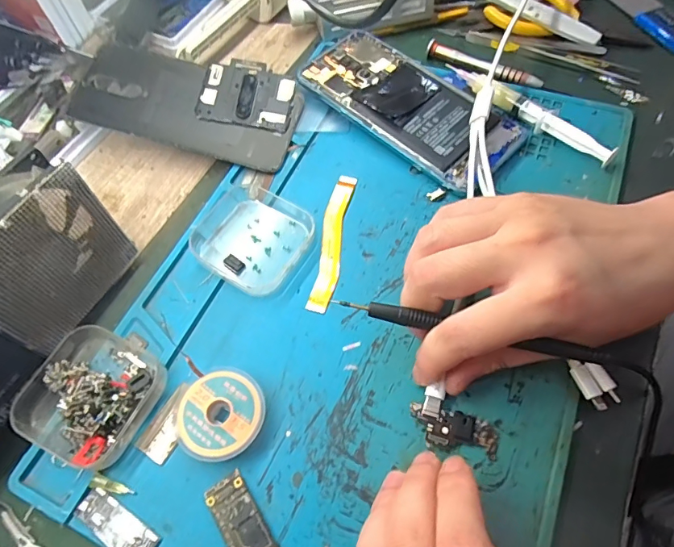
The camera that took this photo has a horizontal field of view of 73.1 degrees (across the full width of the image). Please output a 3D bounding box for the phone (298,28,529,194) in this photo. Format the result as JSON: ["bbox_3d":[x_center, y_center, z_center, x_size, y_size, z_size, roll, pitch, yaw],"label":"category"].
[{"bbox_3d":[0.046,-0.127,0.333,0.174,0.013,0.079,37,69,19],"label":"phone"}]

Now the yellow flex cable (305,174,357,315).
[{"bbox_3d":[-0.003,-0.023,0.289,0.016,0.004,0.101,8,63,6],"label":"yellow flex cable"}]

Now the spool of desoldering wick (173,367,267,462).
[{"bbox_3d":[-0.059,0.073,0.235,0.041,0.012,0.044,-1,62,1],"label":"spool of desoldering wick"}]

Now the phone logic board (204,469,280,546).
[{"bbox_3d":[-0.039,0.124,0.209,0.020,0.004,0.064,-31,65,-14],"label":"phone logic board"}]

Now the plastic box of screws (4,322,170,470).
[{"bbox_3d":[-0.130,0.061,0.238,0.063,0.020,0.063,20,64,12],"label":"plastic box of screws"}]

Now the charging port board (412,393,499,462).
[{"bbox_3d":[0.058,0.077,0.226,0.044,0.004,0.020,21,65,7],"label":"charging port board"}]

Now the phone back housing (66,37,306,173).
[{"bbox_3d":[-0.109,-0.128,0.335,0.159,0.007,0.080,14,73,1],"label":"phone back housing"}]

